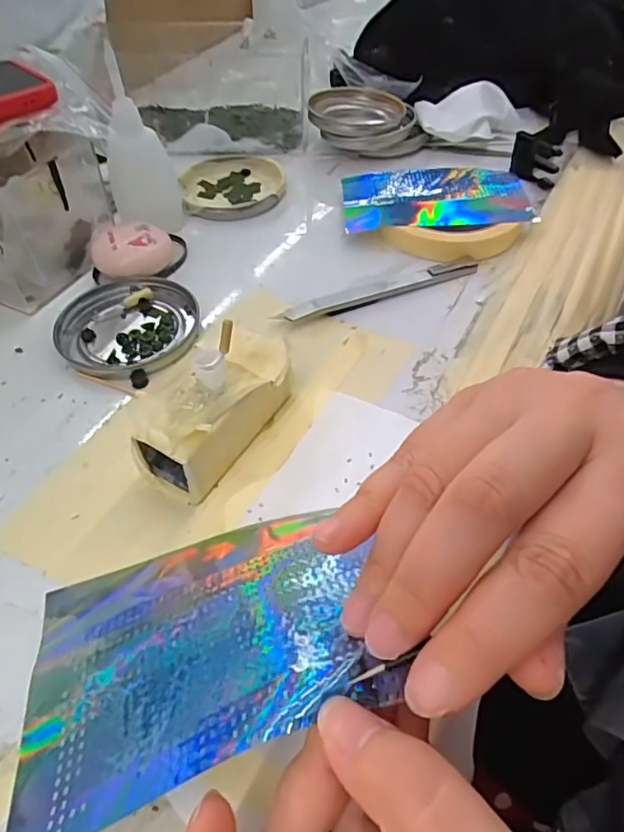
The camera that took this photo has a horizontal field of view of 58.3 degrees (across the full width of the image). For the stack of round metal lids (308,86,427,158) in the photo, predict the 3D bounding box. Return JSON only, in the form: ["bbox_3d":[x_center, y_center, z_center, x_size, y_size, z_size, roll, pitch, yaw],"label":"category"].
[{"bbox_3d":[0.044,-0.244,0.462,0.089,0.029,0.079,-3,49,1],"label":"stack of round metal lids"}]

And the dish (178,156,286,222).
[{"bbox_3d":[-0.061,-0.176,0.427,0.076,0.012,0.087,-13,50,-8],"label":"dish"}]

